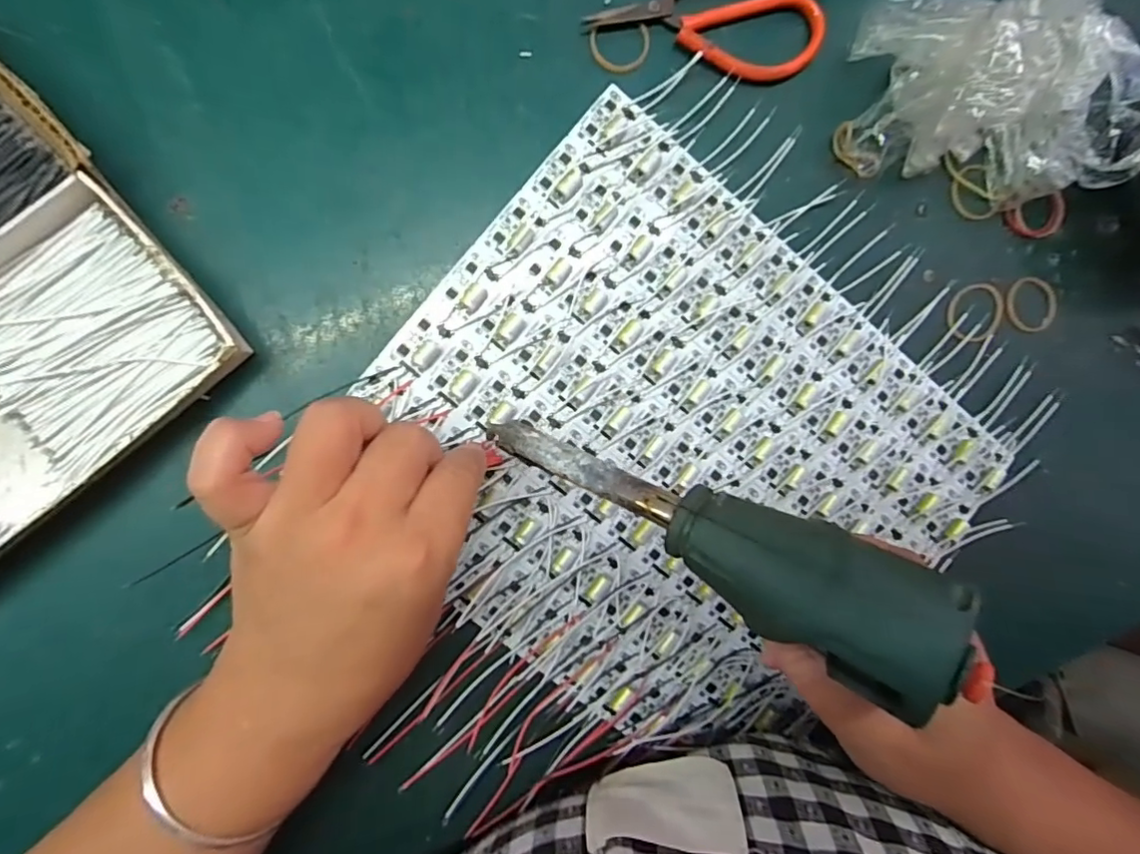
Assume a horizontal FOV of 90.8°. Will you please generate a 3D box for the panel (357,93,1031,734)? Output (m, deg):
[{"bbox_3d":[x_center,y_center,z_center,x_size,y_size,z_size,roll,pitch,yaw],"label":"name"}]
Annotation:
[{"bbox_3d":[0.053,0.015,0.278,0.278,0.008,0.244,39,86,-6],"label":"panel"}]

